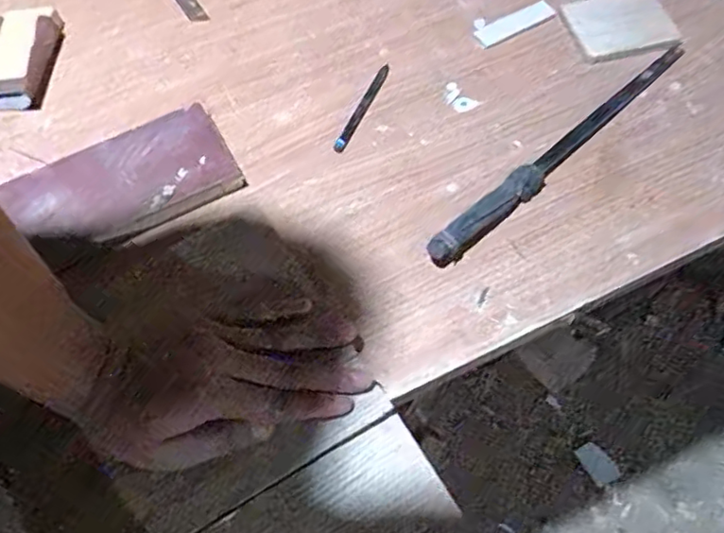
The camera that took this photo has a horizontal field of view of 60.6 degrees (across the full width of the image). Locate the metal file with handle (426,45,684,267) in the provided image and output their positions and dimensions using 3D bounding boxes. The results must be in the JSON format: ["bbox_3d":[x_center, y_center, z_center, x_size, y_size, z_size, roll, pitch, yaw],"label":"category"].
[{"bbox_3d":[0.160,-0.098,0.494,0.296,0.023,0.023,-41,65,-19],"label":"metal file with handle"}]

